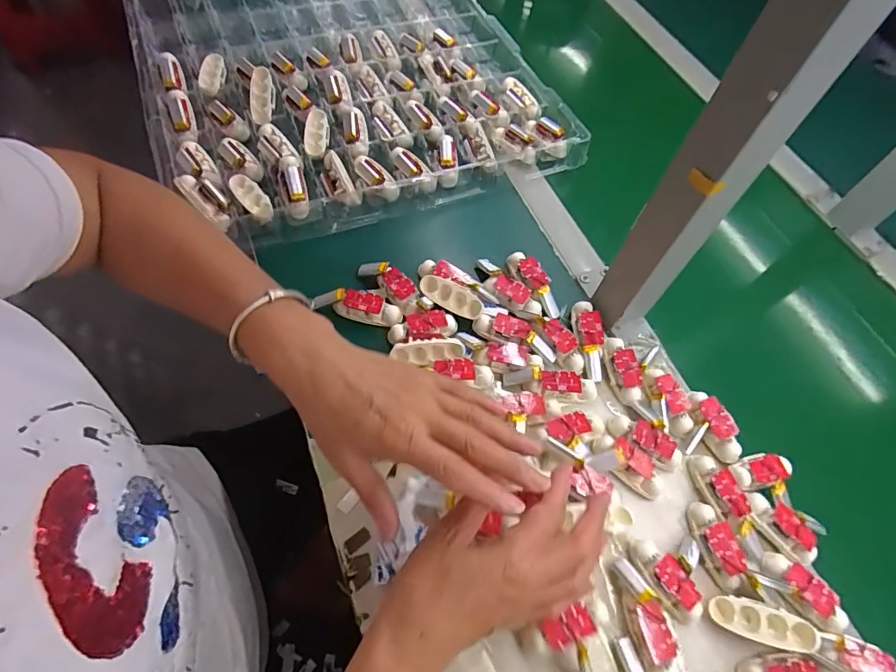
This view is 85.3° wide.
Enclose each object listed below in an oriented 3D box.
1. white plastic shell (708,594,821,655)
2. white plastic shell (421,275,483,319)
[{"bbox_3d":[0.224,0.205,0.347,0.065,0.008,0.025,6,60,27],"label":"white plastic shell"},{"bbox_3d":[0.002,-0.037,0.464,0.065,0.012,0.025,30,61,10],"label":"white plastic shell"}]

